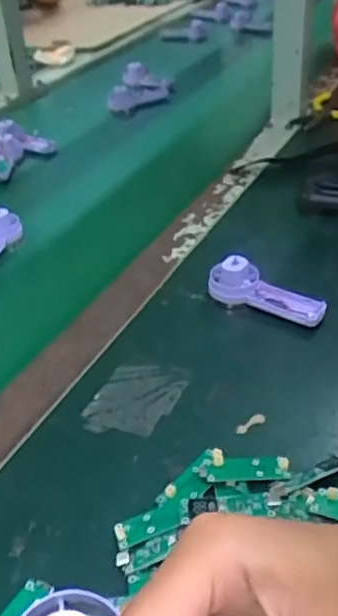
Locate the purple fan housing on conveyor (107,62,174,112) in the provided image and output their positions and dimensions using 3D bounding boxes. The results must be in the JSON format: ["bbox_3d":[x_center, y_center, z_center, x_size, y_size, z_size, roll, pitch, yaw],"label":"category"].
[{"bbox_3d":[-0.042,-0.331,0.932,0.081,0.046,0.118,4,37,9],"label":"purple fan housing on conveyor"}]

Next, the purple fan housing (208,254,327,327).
[{"bbox_3d":[0.075,-0.014,0.478,0.093,0.035,0.029,18,41,25],"label":"purple fan housing"}]

